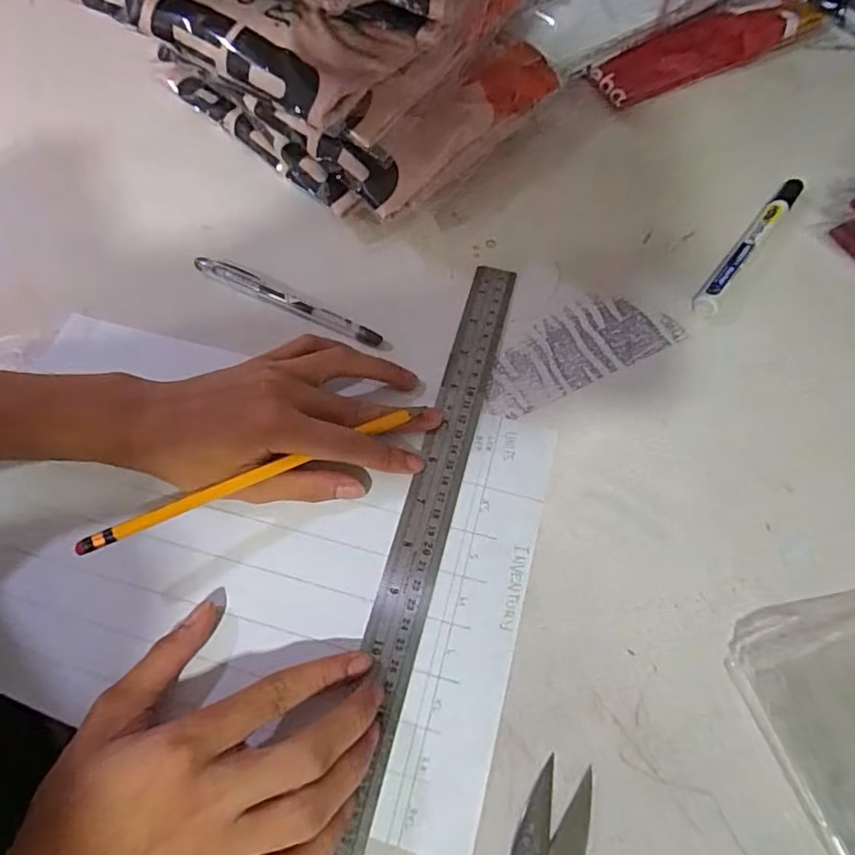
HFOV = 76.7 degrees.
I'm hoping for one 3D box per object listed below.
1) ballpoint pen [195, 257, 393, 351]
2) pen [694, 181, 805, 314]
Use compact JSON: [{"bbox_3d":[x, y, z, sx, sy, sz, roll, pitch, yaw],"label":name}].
[{"bbox_3d":[-0.092,-0.085,0.360,0.148,0.011,0.012,26,68,14],"label":"ballpoint pen"},{"bbox_3d":[0.219,-0.125,0.367,0.015,0.012,0.140,36,70,17],"label":"pen"}]

